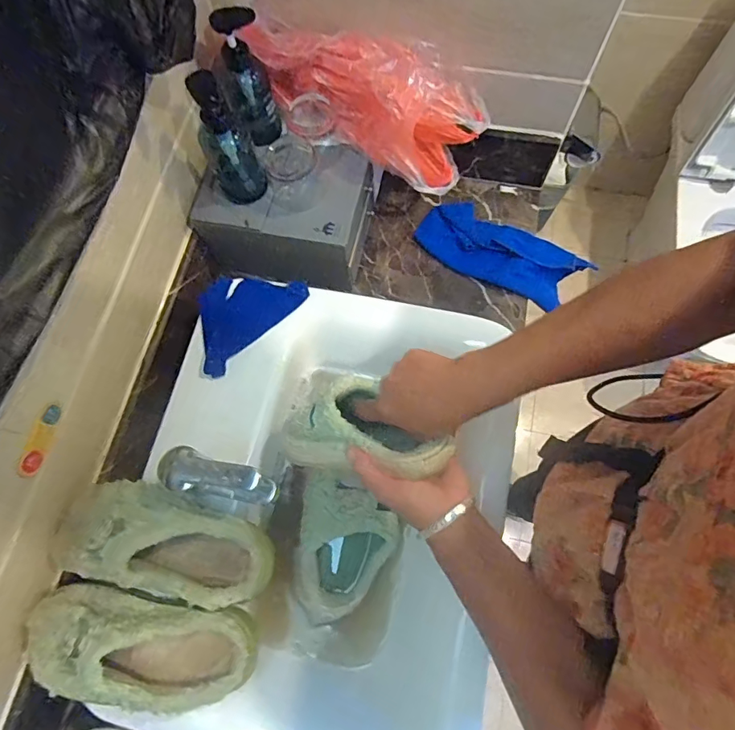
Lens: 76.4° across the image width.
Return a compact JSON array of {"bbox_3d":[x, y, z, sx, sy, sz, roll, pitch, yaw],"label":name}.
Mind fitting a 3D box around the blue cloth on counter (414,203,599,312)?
[{"bbox_3d":[0.208,-0.183,0.753,0.253,0.038,0.107,28,74,11],"label":"blue cloth on counter"}]

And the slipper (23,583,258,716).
[{"bbox_3d":[-0.243,0.295,0.480,0.244,0.076,0.102,8,72,5],"label":"slipper"}]

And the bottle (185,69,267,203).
[{"bbox_3d":[-0.177,-0.277,0.583,0.061,0.163,0.056,-27,72,-7],"label":"bottle"}]

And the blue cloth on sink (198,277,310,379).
[{"bbox_3d":[-0.175,-0.073,0.632,0.106,0.012,0.166,40,77,14],"label":"blue cloth on sink"}]

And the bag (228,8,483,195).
[{"bbox_3d":[0.000,-0.366,0.622,0.320,0.135,0.149,21,73,-5],"label":"bag"}]

